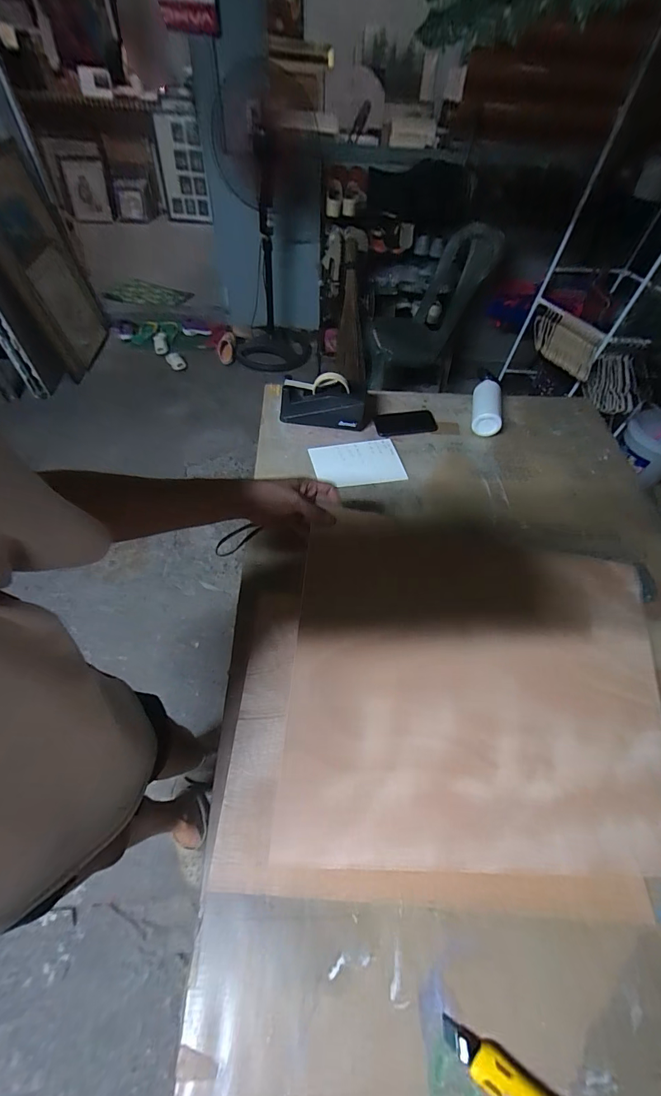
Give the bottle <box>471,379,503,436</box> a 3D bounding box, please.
[{"bbox_3d":[0.388,-0.353,0.996,0.071,0.064,0.153,12,56,3],"label":"bottle"}]

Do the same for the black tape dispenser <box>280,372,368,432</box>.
[{"bbox_3d":[-0.018,-0.344,0.934,0.199,0.110,0.067,3,56,-3],"label":"black tape dispenser"}]

